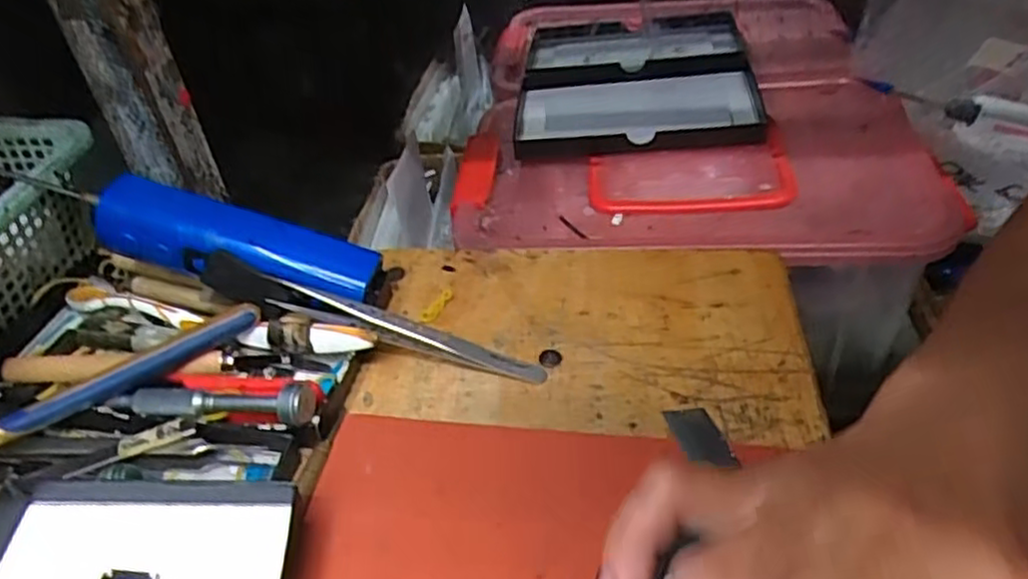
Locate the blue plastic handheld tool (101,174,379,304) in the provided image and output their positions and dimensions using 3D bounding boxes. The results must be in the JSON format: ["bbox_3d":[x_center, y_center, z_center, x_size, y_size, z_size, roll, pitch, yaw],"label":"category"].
[{"bbox_3d":[-0.130,-0.022,0.344,0.128,0.027,0.030,13,39,-4],"label":"blue plastic handheld tool"}]

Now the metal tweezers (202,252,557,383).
[{"bbox_3d":[-0.066,0.014,0.333,0.165,0.021,0.008,17,41,4],"label":"metal tweezers"}]

